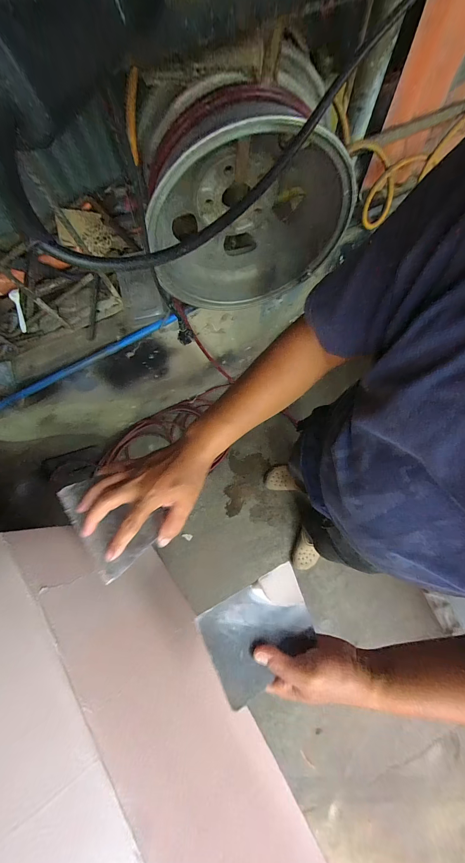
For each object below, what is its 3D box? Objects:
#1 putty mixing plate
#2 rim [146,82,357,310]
[{"bbox_3d":[0.036,0.237,0.349,0.136,0.005,0.098,-16,76,-30],"label":"putty mixing plate"},{"bbox_3d":[0.046,-0.416,0.565,0.413,0.364,0.140,-15,79,-2],"label":"rim"}]

